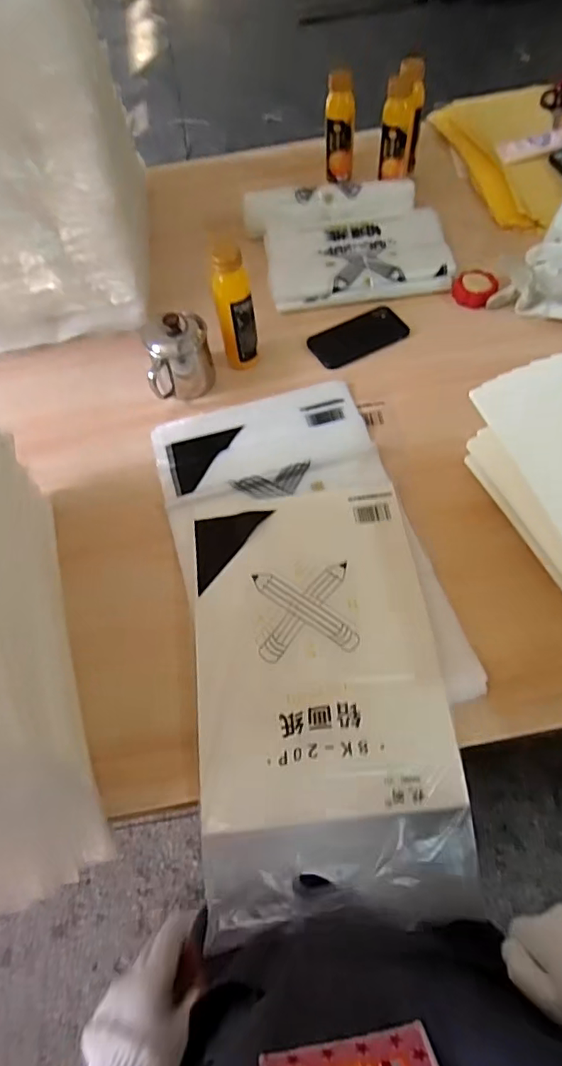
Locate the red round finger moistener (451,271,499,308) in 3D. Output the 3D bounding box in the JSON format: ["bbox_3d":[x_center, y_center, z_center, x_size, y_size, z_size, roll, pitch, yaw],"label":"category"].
[{"bbox_3d":[0.308,-0.389,0.844,0.067,0.027,0.066,-2,62,3],"label":"red round finger moistener"}]

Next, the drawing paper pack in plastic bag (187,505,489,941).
[{"bbox_3d":[0.040,0.148,0.555,0.252,0.039,0.420,-6,60,0],"label":"drawing paper pack in plastic bag"}]

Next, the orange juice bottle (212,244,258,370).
[{"bbox_3d":[-0.061,-0.304,0.740,0.048,0.181,0.042,-6,61,1],"label":"orange juice bottle"}]

